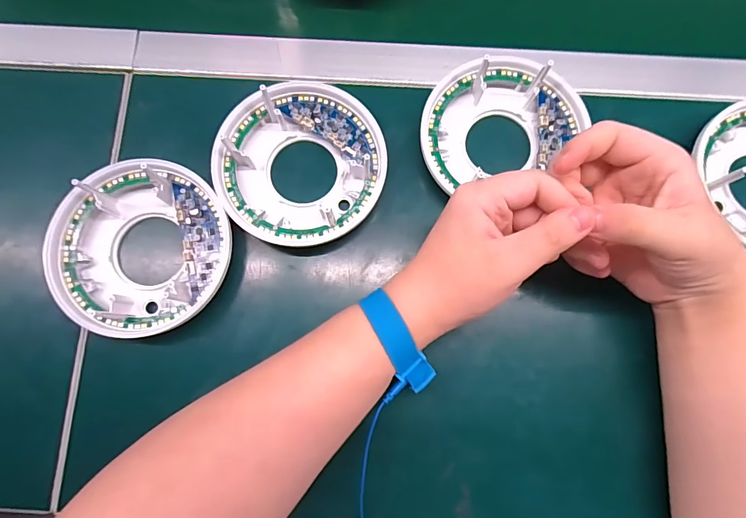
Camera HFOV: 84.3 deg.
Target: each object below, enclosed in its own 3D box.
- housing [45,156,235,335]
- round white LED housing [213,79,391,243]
[{"bbox_3d":[-0.173,-0.010,0.306,0.124,0.037,0.128,0,79,0],"label":"housing"},{"bbox_3d":[-0.056,-0.074,0.323,0.128,0.035,0.121,0,79,0],"label":"round white LED housing"}]

